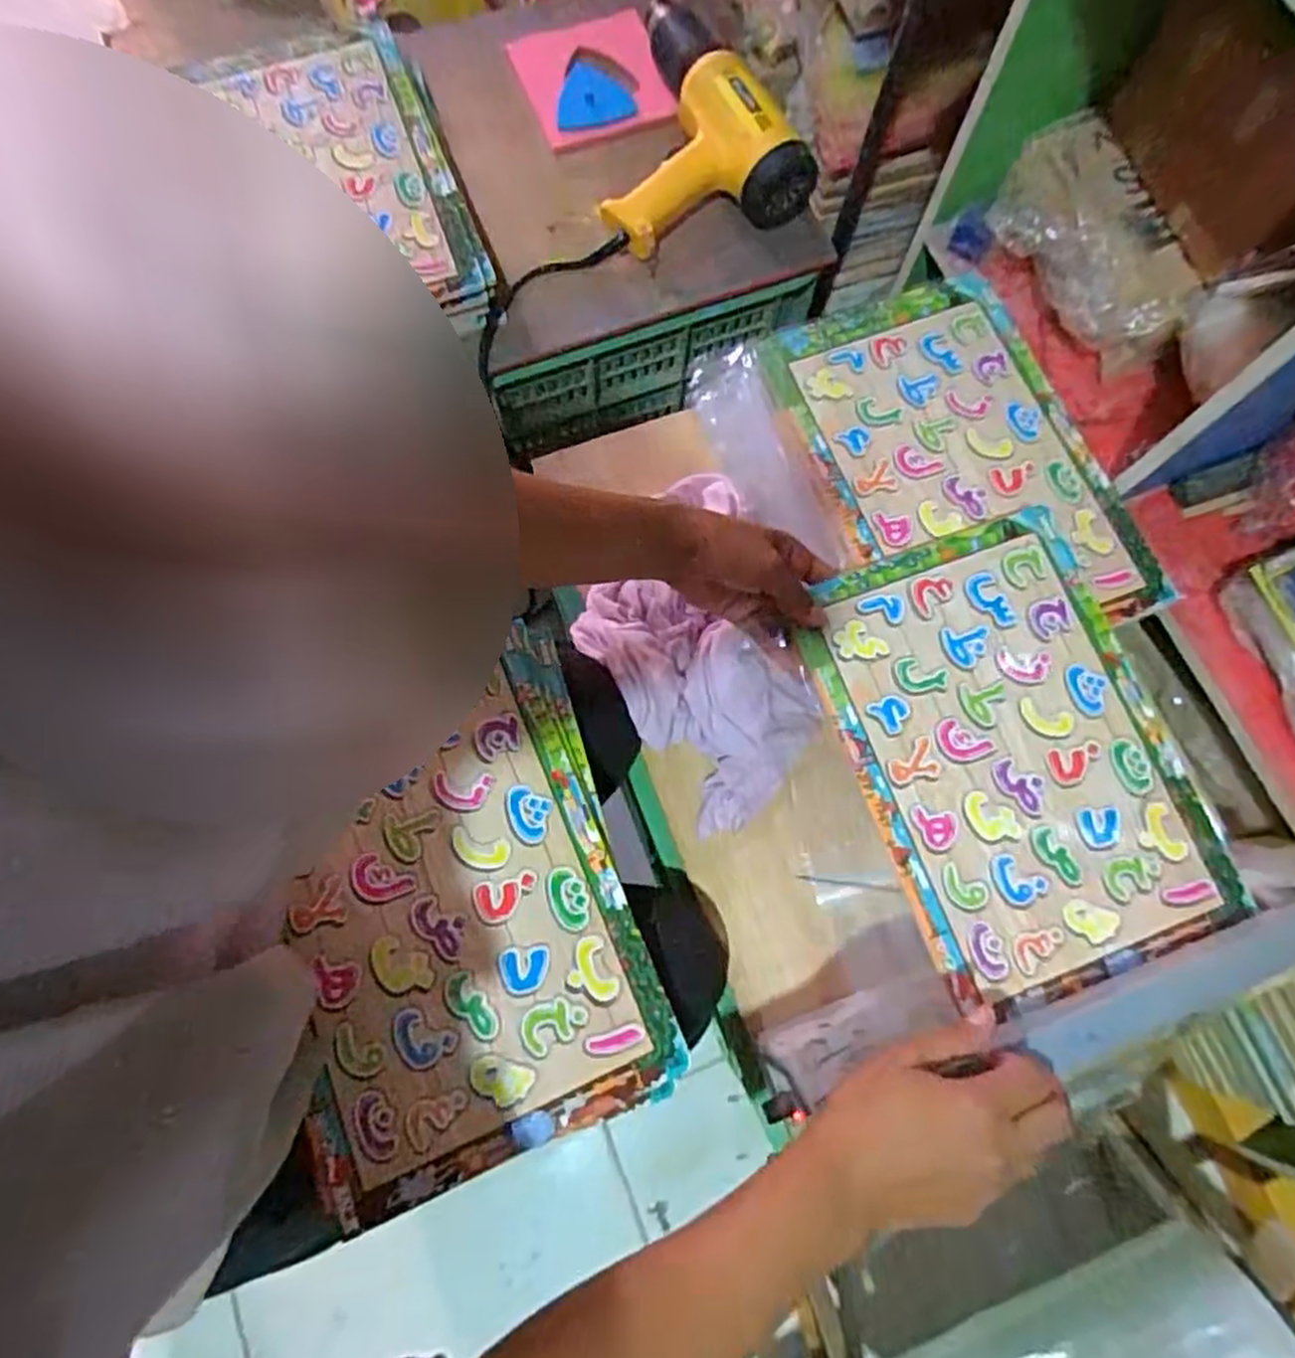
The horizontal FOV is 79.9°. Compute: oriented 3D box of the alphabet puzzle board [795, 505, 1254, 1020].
[{"bbox_3d":[0.245,0.046,0.515,0.204,0.015,0.295,-21,76,-6],"label":"alphabet puzzle board"}]

